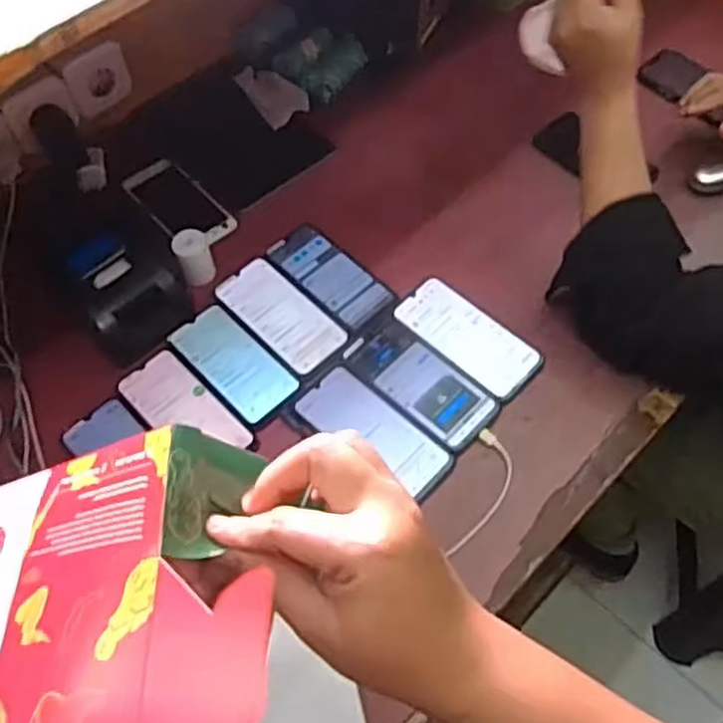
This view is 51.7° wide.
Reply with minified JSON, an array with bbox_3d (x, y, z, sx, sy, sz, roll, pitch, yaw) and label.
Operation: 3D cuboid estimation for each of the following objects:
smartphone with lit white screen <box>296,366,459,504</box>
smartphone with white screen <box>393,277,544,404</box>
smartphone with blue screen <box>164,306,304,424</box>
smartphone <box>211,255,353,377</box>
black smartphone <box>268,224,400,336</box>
[{"bbox_3d":[0.015,0.070,0.770,0.168,0.008,0.074,35,66,21],"label":"smartphone with lit white screen"},{"bbox_3d":[0.117,-0.029,0.827,0.167,0.007,0.080,39,68,23],"label":"smartphone with white screen"},{"bbox_3d":[-0.140,0.001,0.819,0.075,0.006,0.155,-40,65,-20],"label":"smartphone with blue screen"},{"bbox_3d":[-0.092,-0.054,0.847,0.079,0.005,0.162,-40,65,-20],"label":"smartphone"},{"bbox_3d":[-0.038,-0.100,0.875,0.079,0.007,0.158,-41,65,-20],"label":"black smartphone"}]

